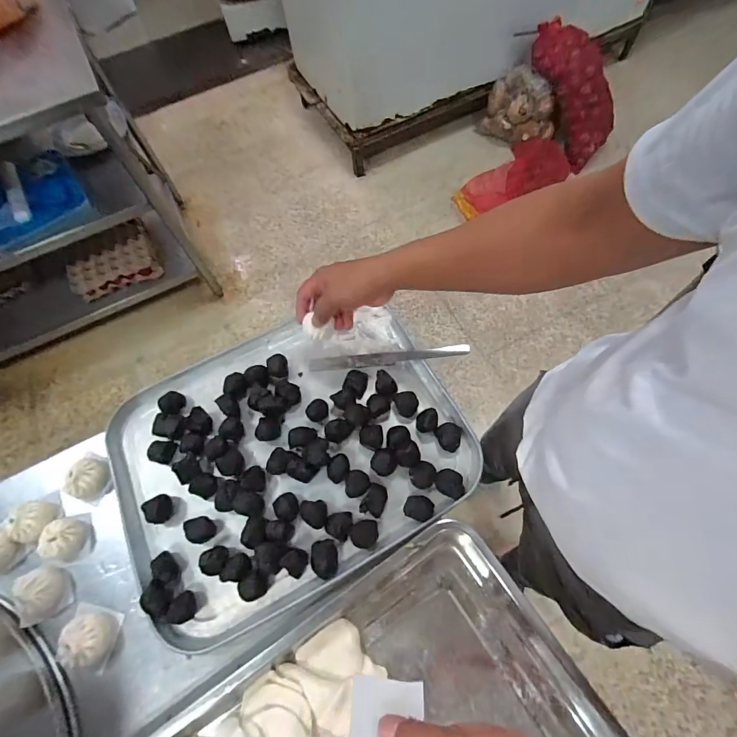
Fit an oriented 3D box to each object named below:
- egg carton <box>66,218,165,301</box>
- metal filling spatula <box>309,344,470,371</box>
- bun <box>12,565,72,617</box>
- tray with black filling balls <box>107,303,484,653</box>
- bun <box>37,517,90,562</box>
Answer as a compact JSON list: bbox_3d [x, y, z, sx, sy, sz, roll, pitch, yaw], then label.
[{"bbox_3d":[-0.951,-0.393,1.517,0.306,0.084,0.184,-26,65,-5],"label":"egg carton"},{"bbox_3d":[0.032,-0.017,0.608,0.241,0.008,0.024,-8,65,3],"label":"metal filling spatula"},{"bbox_3d":[-0.411,0.277,0.501,0.057,0.044,0.060,-8,65,3],"label":"bun"},{"bbox_3d":[-0.113,0.105,0.560,0.461,0.046,0.365,-30,66,-7],"label":"tray with black filling balls"},{"bbox_3d":[-0.397,0.222,0.528,0.048,0.038,0.044,-3,65,6],"label":"bun"}]

